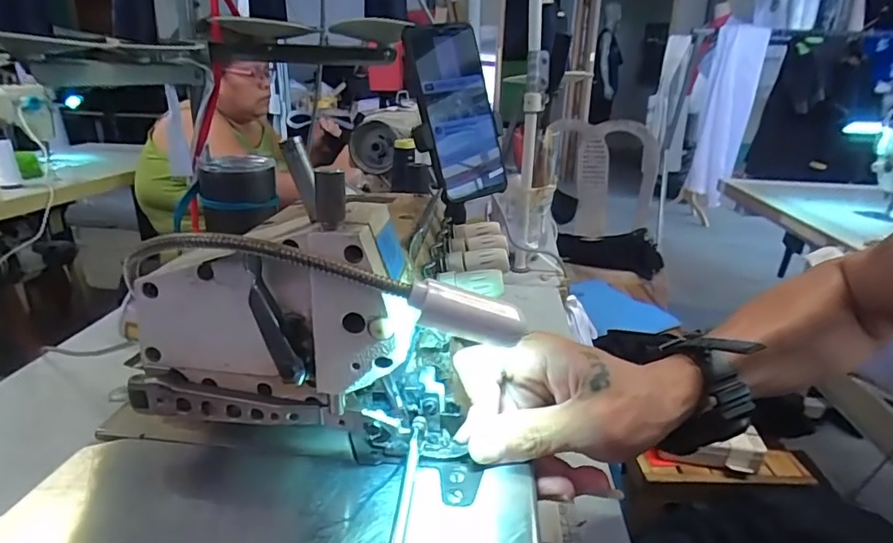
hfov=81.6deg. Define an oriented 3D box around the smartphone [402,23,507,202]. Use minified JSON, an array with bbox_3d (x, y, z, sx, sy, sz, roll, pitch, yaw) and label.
[{"bbox_3d":[0.012,-0.156,0.508,0.078,0.166,0.015,-23,15,-21],"label":"smartphone"}]

